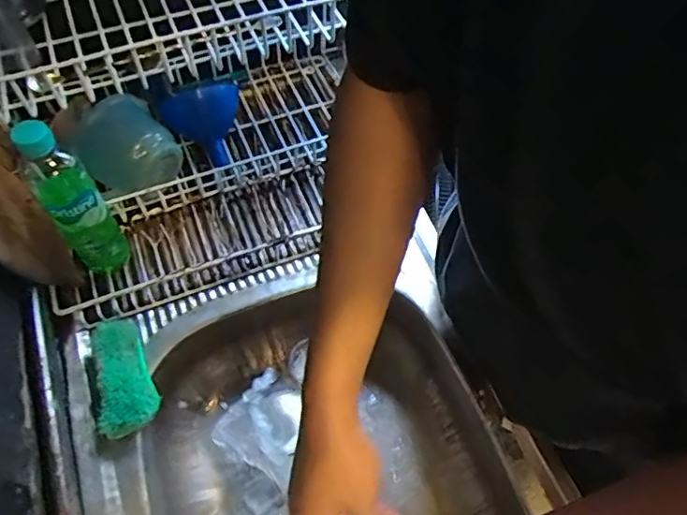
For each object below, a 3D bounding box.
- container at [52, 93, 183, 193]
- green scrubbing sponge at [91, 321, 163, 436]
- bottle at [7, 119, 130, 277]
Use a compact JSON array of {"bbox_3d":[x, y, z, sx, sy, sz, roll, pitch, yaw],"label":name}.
[{"bbox_3d":[-0.261,-0.135,0.618,0.107,0.093,0.086,-31,68,-17],"label":"container"},{"bbox_3d":[-0.239,0.124,0.573,0.058,0.028,0.131,-13,64,-9],"label":"green scrubbing sponge"},{"bbox_3d":[-0.282,-0.055,0.550,0.054,0.202,0.051,-35,69,-18],"label":"bottle"}]

